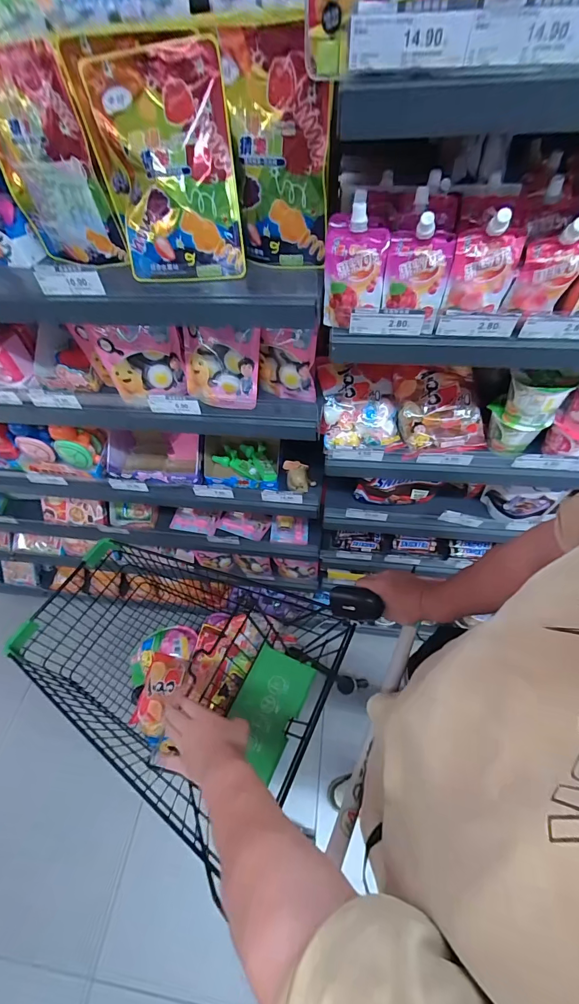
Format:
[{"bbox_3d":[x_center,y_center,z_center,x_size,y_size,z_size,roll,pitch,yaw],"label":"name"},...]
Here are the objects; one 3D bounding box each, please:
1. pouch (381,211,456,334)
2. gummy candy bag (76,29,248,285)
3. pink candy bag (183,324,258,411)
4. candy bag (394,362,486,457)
[{"bbox_3d":[0.165,-0.300,0.491,0.077,0.125,0.034,6,56,8],"label":"pouch"},{"bbox_3d":[-0.163,-0.438,0.509,0.181,0.235,0.053,0,33,4],"label":"gummy candy bag"},{"bbox_3d":[-0.131,-0.249,0.698,0.145,0.140,0.028,10,30,10],"label":"pink candy bag"},{"bbox_3d":[0.296,-0.189,0.755,0.155,0.028,0.181,-7,92,13],"label":"candy bag"}]

